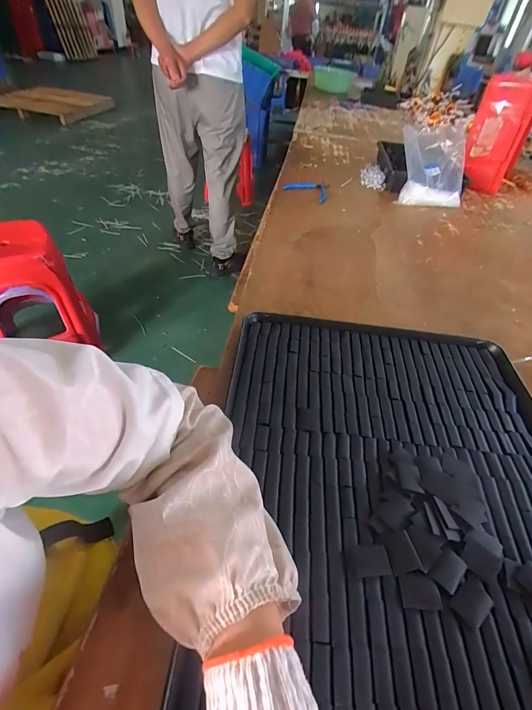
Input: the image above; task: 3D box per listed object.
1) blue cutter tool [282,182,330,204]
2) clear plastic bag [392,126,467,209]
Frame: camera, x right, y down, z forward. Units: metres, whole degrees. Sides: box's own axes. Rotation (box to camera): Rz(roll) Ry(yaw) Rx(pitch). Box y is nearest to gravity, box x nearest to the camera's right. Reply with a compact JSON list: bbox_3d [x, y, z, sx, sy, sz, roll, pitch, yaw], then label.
[{"bbox_3d":[0.115,-0.484,1.023,0.130,0.014,0.121,13,44,7],"label":"blue cutter tool"},{"bbox_3d":[0.486,-0.544,1.017,0.198,0.172,0.159,5,43,-1],"label":"clear plastic bag"}]

